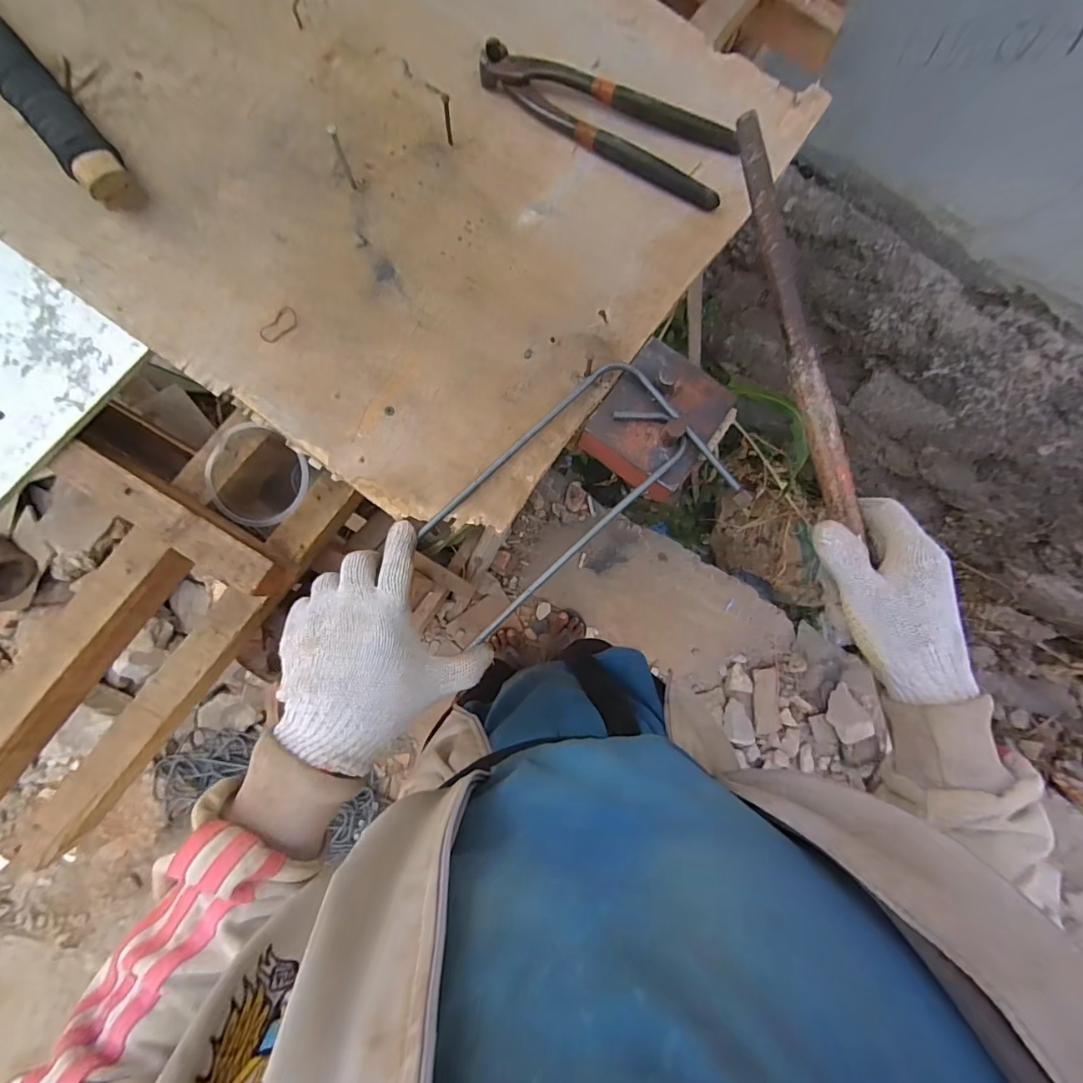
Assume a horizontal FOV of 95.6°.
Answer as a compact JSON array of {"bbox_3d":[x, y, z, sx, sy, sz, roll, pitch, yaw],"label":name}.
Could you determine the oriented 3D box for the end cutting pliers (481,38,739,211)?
[{"bbox_3d":[0.058,-0.355,0.409,0.217,0.020,0.068,28,86,0],"label":"end cutting pliers"}]

